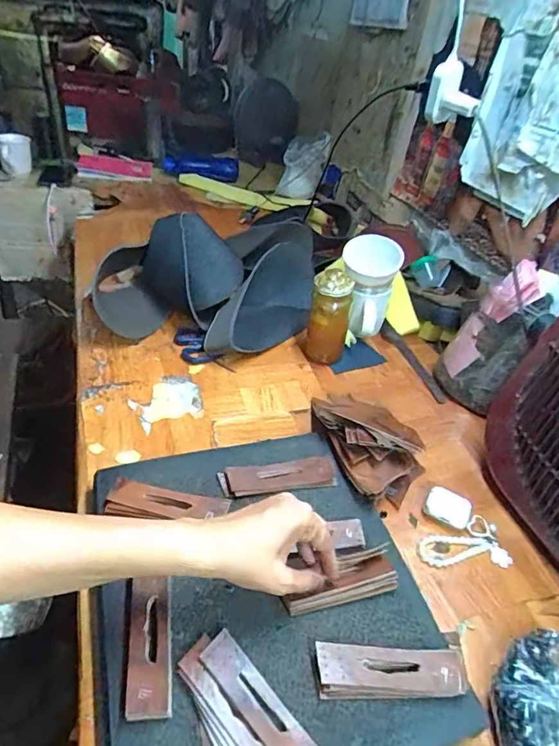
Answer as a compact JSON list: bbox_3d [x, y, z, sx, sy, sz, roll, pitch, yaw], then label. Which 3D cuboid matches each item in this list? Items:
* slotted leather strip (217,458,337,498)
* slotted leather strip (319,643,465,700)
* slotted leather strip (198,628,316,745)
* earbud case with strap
[{"bbox_3d":[-0.001,0.120,0.551,0.129,0.006,0.036,-3,48,-14],"label":"slotted leather strip"},{"bbox_3d":[0.095,0.249,0.401,0.124,0.014,0.036,5,38,-4],"label":"slotted leather strip"},{"bbox_3d":[-0.015,0.258,0.375,0.119,0.006,0.034,36,42,28],"label":"slotted leather strip"},{"bbox_3d":[0.213,0.183,0.545,0.098,0.026,0.087,16,39,10],"label":"earbud case with strap"}]

